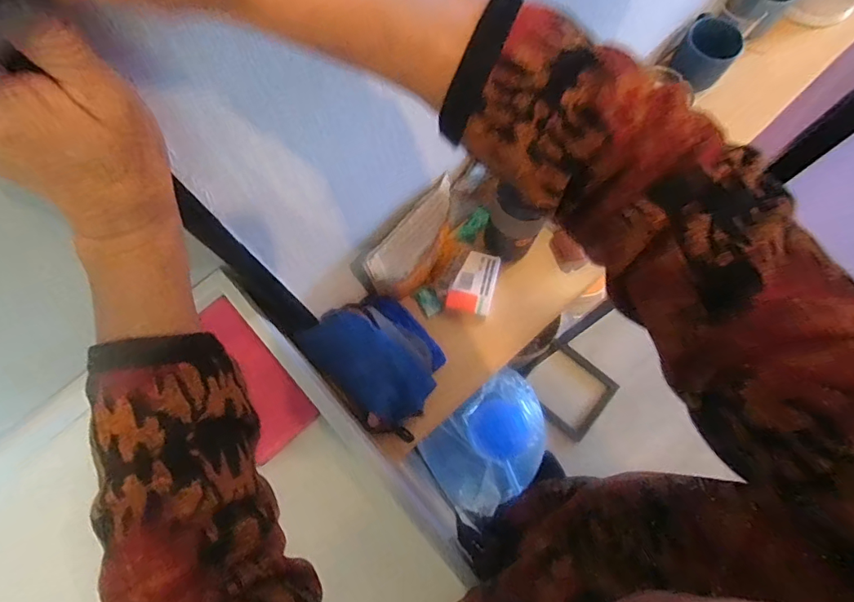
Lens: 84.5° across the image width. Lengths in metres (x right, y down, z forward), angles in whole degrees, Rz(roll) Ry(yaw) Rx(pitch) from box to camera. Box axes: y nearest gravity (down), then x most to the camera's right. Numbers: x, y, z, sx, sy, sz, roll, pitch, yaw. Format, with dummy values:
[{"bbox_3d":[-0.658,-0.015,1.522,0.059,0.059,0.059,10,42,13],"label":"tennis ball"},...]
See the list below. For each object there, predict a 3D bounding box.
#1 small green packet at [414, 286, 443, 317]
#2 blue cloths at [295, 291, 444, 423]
[{"bbox_3d":[0.002,0.000,0.645,0.026,0.006,0.042,-24,75,-6],"label":"small green packet"},{"bbox_3d":[-0.053,0.071,0.586,0.132,0.079,0.156,-41,77,-10],"label":"blue cloths"}]

